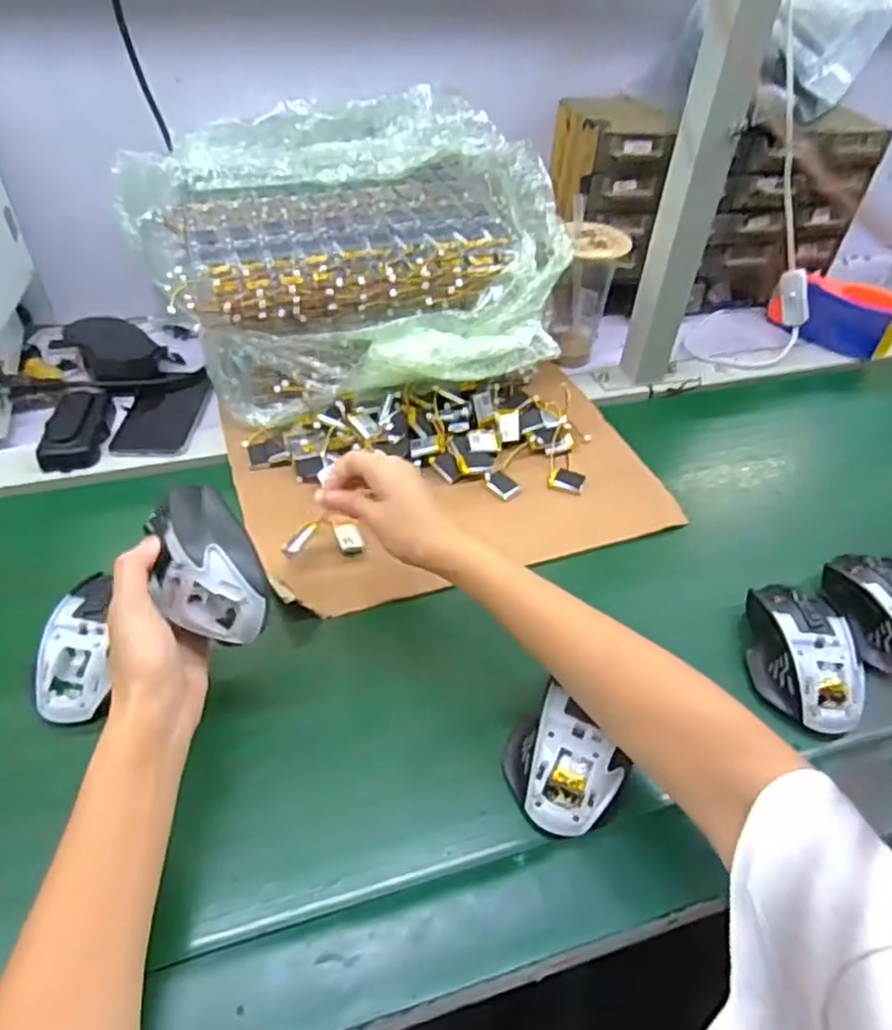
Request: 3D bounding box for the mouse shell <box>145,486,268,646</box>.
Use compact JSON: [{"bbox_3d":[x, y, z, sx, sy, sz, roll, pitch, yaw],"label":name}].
[{"bbox_3d":[-0.140,0.030,0.406,0.053,0.041,0.098,-33,85,4],"label":"mouse shell"}]

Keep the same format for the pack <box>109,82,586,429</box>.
[{"bbox_3d":[-0.094,-0.254,0.664,0.361,0.186,0.344,-20,48,-24],"label":"pack"}]

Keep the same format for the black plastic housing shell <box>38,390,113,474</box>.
[{"bbox_3d":[-0.346,-0.083,0.631,0.049,0.025,0.103,-6,44,-11],"label":"black plastic housing shell"}]

